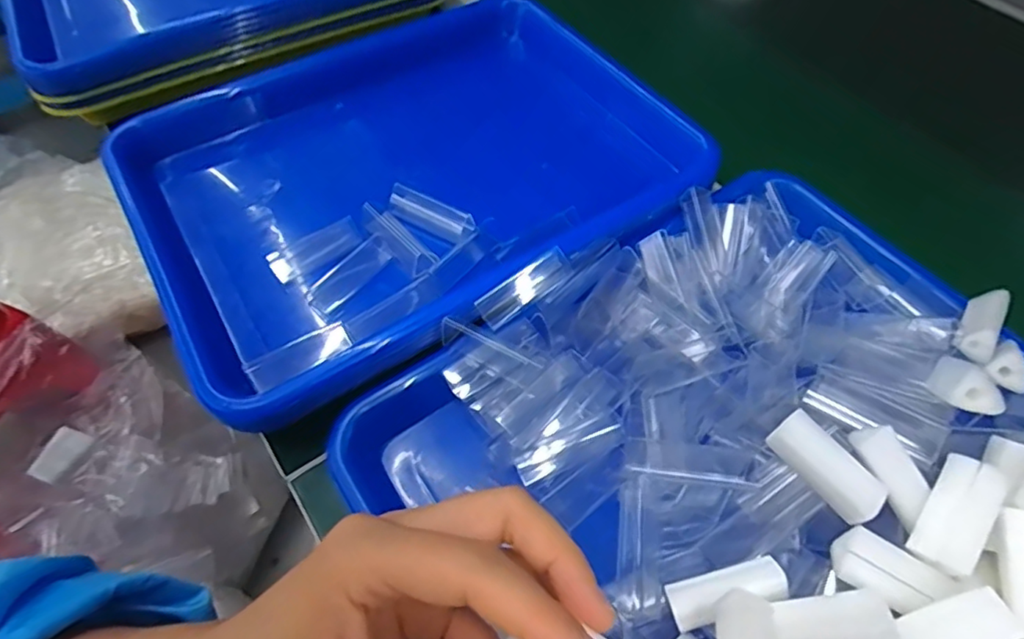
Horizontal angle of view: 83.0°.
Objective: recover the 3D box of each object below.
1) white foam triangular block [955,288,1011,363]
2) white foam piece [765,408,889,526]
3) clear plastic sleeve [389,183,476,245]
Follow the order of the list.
[{"bbox_3d":[0.238,0.001,0.291,0.015,0.015,0.047,31,62,19],"label":"white foam triangular block"},{"bbox_3d":[0.131,0.061,0.240,0.018,0.013,0.047,-36,63,-21],"label":"white foam piece"},{"bbox_3d":[-0.054,-0.068,0.384,0.062,0.019,0.017,20,48,-36],"label":"clear plastic sleeve"}]

